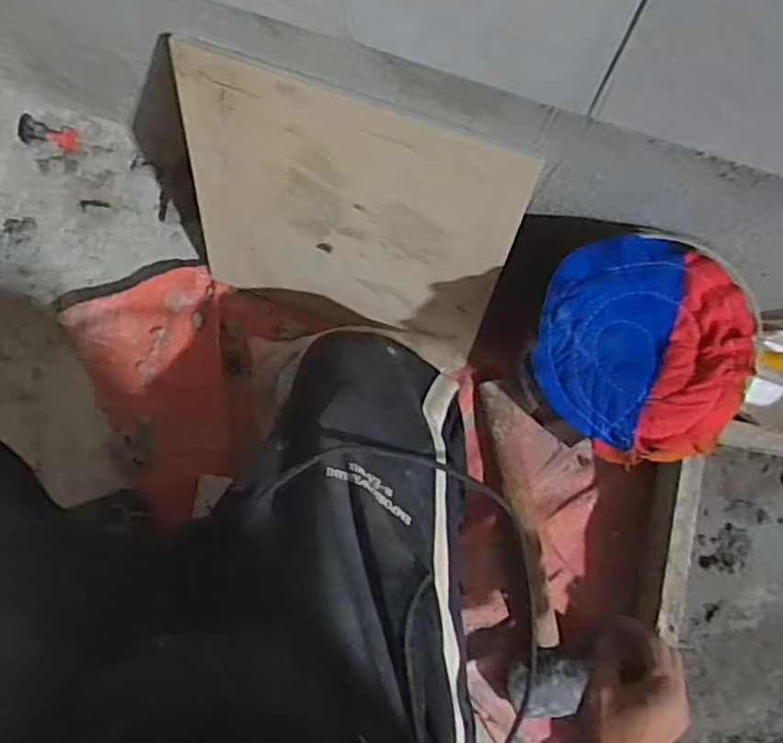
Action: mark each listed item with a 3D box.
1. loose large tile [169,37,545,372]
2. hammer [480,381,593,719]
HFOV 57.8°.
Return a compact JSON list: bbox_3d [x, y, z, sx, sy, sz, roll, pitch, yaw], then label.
[{"bbox_3d":[-0.040,-0.127,0.647,0.288,0.290,0.014,17,56,5],"label":"loose large tile"},{"bbox_3d":[0.136,0.166,0.703,0.073,0.043,0.319,-7,75,1],"label":"hammer"}]

